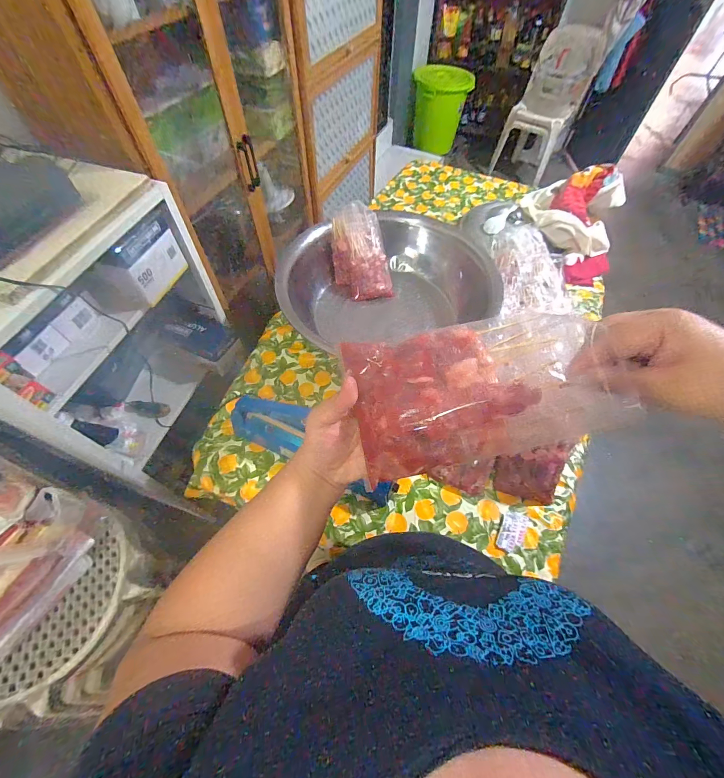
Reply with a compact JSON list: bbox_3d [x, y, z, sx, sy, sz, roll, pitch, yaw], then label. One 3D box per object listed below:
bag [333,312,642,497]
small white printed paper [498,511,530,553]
[{"bbox_3d":[0.100,0.001,0.307,0.215,0.030,0.126,-13,73,10],"label":"bag"},{"bbox_3d":[0.321,0.302,0.713,0.047,0.005,0.085,26,62,13],"label":"small white printed paper"}]

